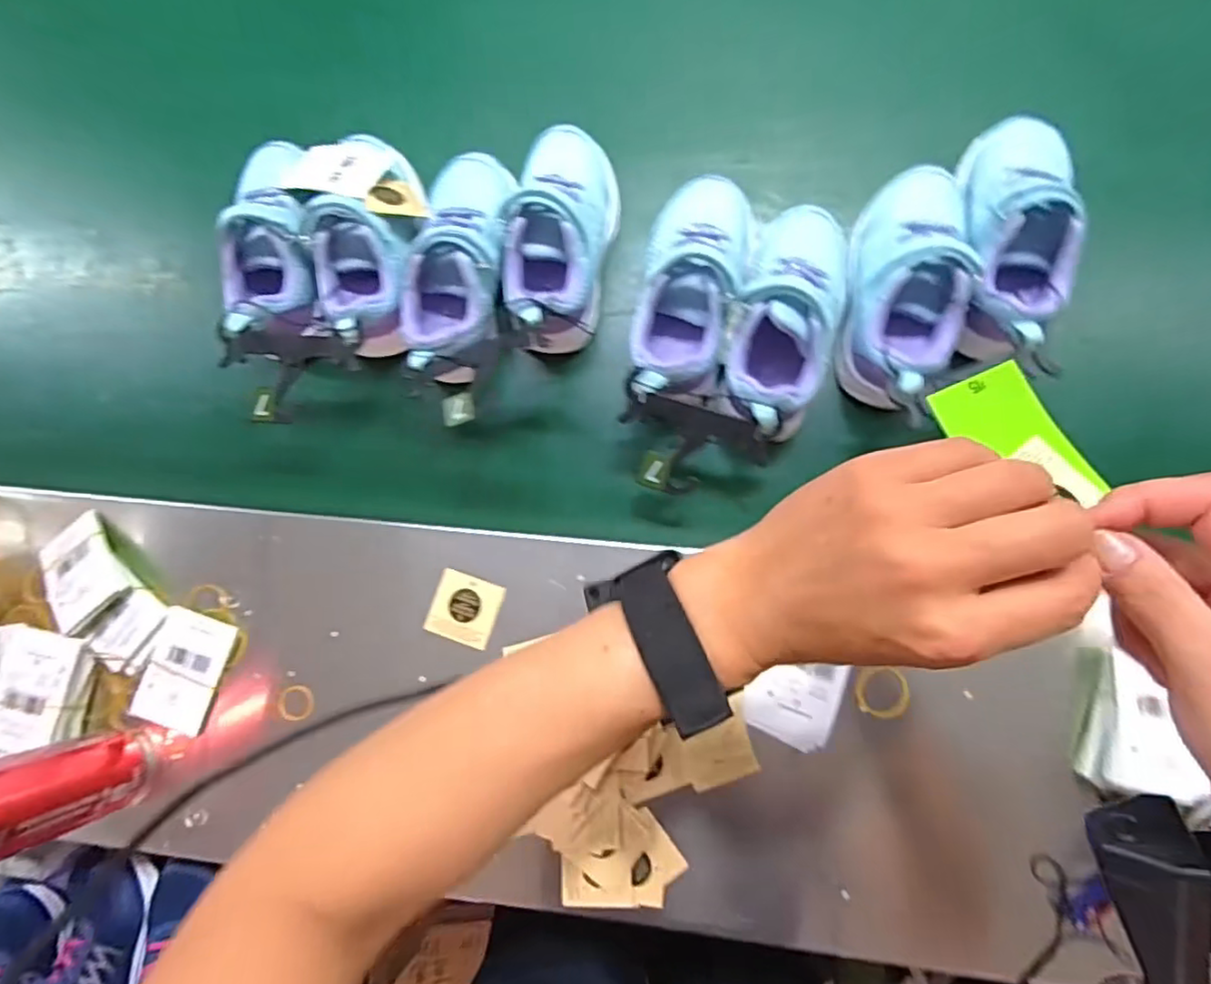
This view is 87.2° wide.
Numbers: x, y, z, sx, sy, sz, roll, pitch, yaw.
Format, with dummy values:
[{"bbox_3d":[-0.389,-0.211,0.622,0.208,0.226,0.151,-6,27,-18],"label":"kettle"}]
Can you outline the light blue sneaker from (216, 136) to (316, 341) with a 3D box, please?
[{"bbox_3d":[-0.233,-0.185,0.469,0.076,0.060,0.157,-3,83,7],"label":"light blue sneaker"}]

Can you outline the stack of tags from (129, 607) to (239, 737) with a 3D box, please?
[{"bbox_3d":[-0.294,0.124,0.444,0.050,0.011,0.079,19,86,9],"label":"stack of tags"}]

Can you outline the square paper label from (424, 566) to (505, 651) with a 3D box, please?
[{"bbox_3d":[-0.097,0.080,0.438,0.046,0.005,0.045,17,81,7],"label":"square paper label"}]

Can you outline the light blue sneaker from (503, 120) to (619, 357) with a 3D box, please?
[{"bbox_3d":[-0.035,-0.177,0.451,0.064,0.066,0.171,11,85,9],"label":"light blue sneaker"}]

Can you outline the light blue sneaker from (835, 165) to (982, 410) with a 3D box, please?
[{"bbox_3d":[0.204,-0.138,0.427,0.070,0.061,0.170,8,85,9],"label":"light blue sneaker"}]

